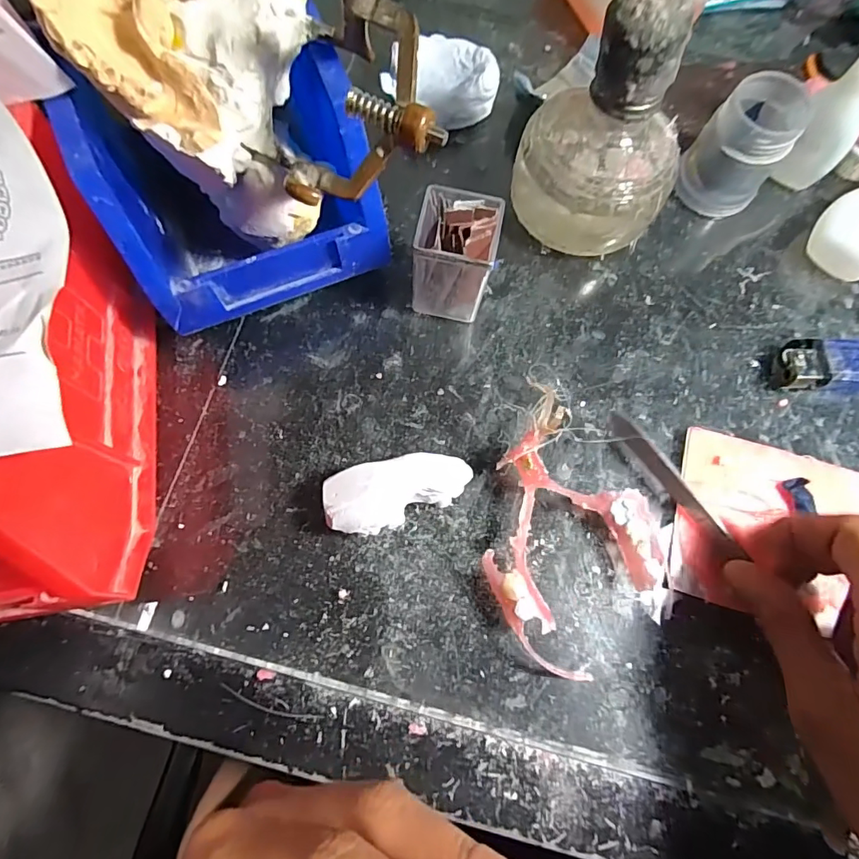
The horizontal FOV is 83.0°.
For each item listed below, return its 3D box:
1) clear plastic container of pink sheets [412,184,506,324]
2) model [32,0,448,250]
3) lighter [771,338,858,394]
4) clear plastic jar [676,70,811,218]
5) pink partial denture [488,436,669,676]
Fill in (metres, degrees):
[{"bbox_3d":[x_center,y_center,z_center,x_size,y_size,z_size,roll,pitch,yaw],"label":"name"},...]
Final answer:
[{"bbox_3d":[0.012,-0.077,0.223,0.035,0.055,0.036,10,73,3],"label":"clear plastic container of pink sheets"},{"bbox_3d":[-0.051,-0.118,0.177,0.126,0.084,0.072,22,73,5],"label":"model"},{"bbox_3d":[0.209,-0.031,0.234,0.080,0.014,0.024,1,73,0],"label":"lighter"},{"bbox_3d":[0.159,-0.144,0.249,0.041,0.052,0.039,0,73,0],"label":"clear plastic jar"},{"bbox_3d":[0.057,0.055,0.201,0.083,0.021,0.078,29,75,8],"label":"pink partial denture"}]

